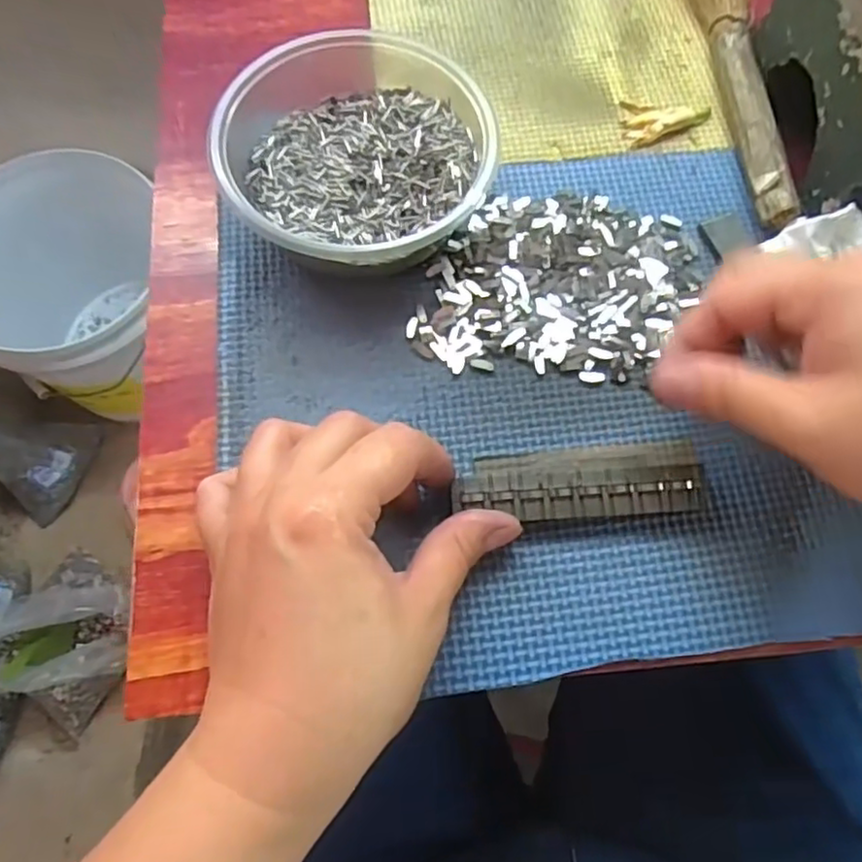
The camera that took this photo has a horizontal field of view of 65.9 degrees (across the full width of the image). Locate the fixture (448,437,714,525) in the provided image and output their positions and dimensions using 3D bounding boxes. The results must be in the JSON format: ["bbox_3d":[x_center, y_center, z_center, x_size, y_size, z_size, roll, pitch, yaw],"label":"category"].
[{"bbox_3d":[0.058,0.021,0.262,0.098,0.014,0.031,-4,70,-5],"label":"fixture"}]

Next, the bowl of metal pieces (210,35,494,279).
[{"bbox_3d":[-0.030,-0.121,0.292,0.114,0.049,0.120,1,69,-2],"label":"bowl of metal pieces"}]

